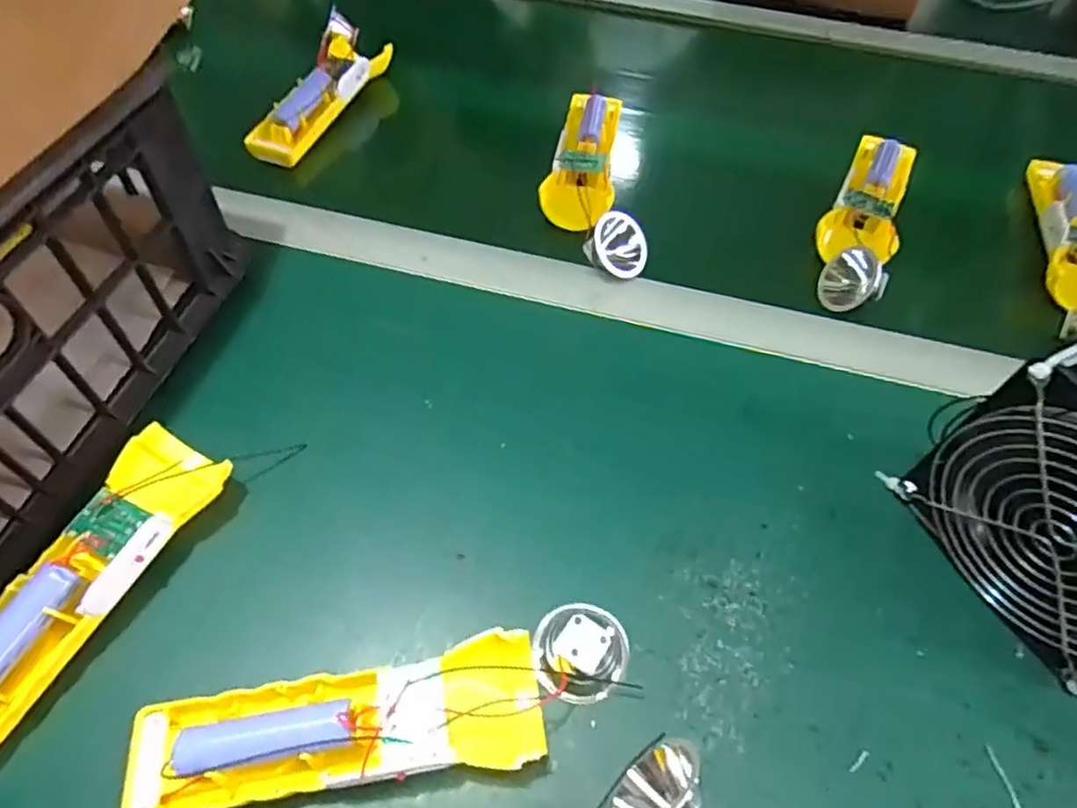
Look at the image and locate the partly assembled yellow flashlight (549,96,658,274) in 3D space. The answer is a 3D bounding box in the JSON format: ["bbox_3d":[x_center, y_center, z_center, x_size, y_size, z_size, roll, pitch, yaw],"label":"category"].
[{"bbox_3d":[0.035,-0.194,0.510,0.049,0.025,0.160,8,55,2],"label":"partly assembled yellow flashlight"}]

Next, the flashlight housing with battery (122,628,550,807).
[{"bbox_3d":[-0.080,0.133,0.269,0.164,0.028,0.048,-6,56,-8],"label":"flashlight housing with battery"}]

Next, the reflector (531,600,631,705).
[{"bbox_3d":[0.019,0.111,0.294,0.042,0.027,0.036,19,57,9],"label":"reflector"}]

